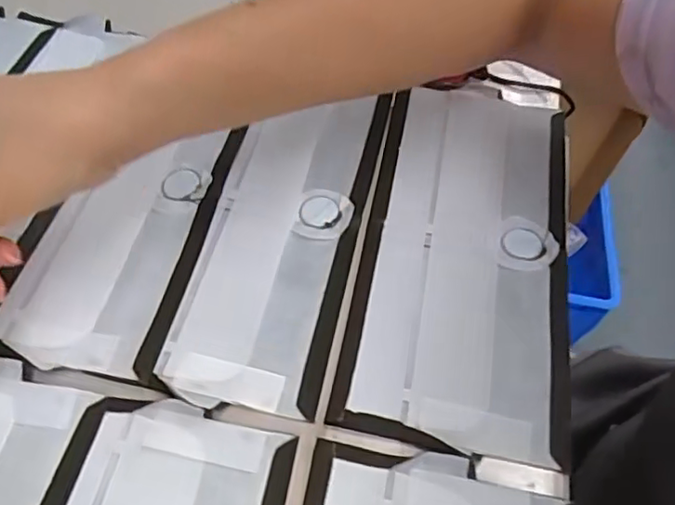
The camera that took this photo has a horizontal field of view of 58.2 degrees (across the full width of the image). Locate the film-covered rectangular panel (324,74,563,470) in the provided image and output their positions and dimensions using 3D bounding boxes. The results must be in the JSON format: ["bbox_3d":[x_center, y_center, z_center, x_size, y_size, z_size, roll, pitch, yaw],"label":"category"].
[{"bbox_3d":[0.069,-0.009,0.324,0.103,0.012,0.226,10,56,6],"label":"film-covered rectangular panel"}]

